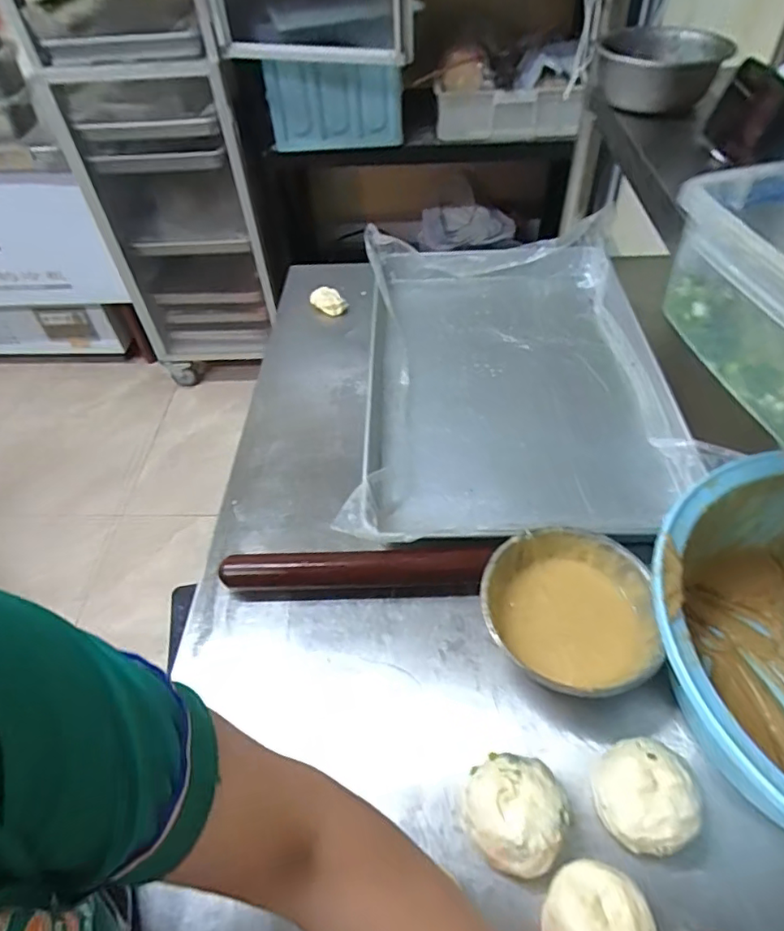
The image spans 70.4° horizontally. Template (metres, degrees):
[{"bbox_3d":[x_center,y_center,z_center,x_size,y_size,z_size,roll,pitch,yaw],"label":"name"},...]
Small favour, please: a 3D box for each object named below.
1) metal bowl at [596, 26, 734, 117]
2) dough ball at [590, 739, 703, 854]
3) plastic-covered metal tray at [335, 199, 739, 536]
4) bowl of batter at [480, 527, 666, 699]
[{"bbox_3d":[0.334,-0.500,0.704,0.138,0.063,0.107,13,52,14],"label":"metal bowl"},{"bbox_3d":[0.205,0.269,0.453,0.079,0.045,0.075,-3,49,3],"label":"dough ball"},{"bbox_3d":[0.159,-0.149,0.798,0.421,0.072,0.614,-5,48,1],"label":"plastic-covered metal tray"},{"bbox_3d":[0.172,0.147,0.547,0.163,0.067,0.154,7,50,12],"label":"bowl of batter"}]

